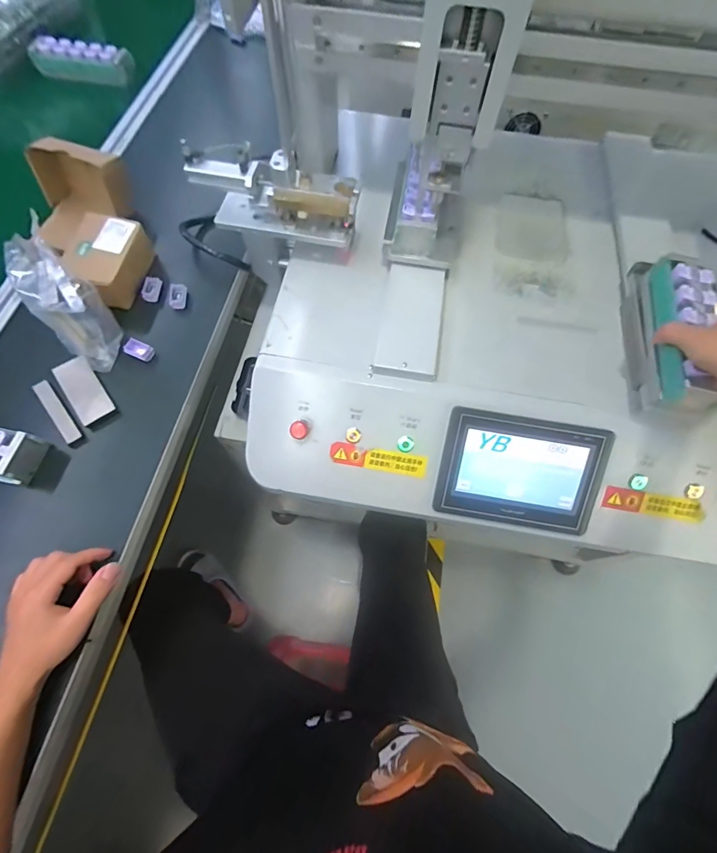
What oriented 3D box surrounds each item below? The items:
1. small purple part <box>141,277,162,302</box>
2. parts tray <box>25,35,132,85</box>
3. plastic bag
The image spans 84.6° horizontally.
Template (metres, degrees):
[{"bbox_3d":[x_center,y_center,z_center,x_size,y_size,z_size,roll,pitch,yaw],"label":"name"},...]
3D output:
[{"bbox_3d":[-0.318,-0.212,0.607,0.019,0.018,0.040,9,66,2],"label":"small purple part"},{"bbox_3d":[-0.580,-0.771,0.829,0.202,0.041,0.058,9,66,2],"label":"parts tray"},{"bbox_3d":[-0.384,-0.164,0.517,0.128,0.131,0.073,39,71,14],"label":"plastic bag"}]

